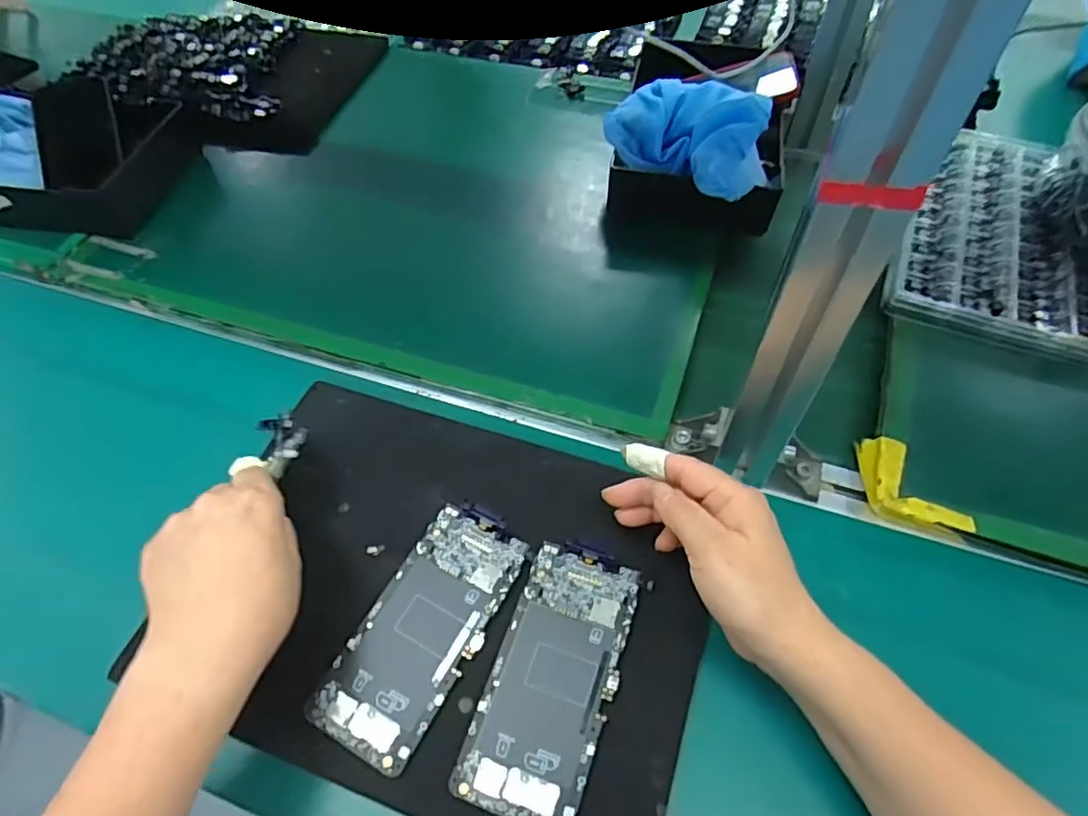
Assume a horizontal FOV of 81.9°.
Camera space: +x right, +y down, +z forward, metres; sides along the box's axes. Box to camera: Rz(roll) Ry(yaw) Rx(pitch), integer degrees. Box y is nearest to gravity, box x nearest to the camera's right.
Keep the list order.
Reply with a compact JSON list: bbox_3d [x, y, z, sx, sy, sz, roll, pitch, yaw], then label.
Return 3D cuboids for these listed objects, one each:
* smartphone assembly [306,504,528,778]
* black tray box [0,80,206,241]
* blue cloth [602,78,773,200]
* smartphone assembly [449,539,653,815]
[{"bbox_3d":[-0.078,0.141,0.409,0.074,0.004,0.162,25,62,18],"label":"smartphone assembly"},{"bbox_3d":[-0.515,-0.269,0.634,0.257,0.053,0.168,7,55,6],"label":"black tray box"},{"bbox_3d":[0.131,-0.258,0.590,0.156,0.071,0.118,13,56,11],"label":"blue cloth"},{"bbox_3d":[0.006,0.163,0.390,0.075,0.005,0.162,17,57,13],"label":"smartphone assembly"}]

